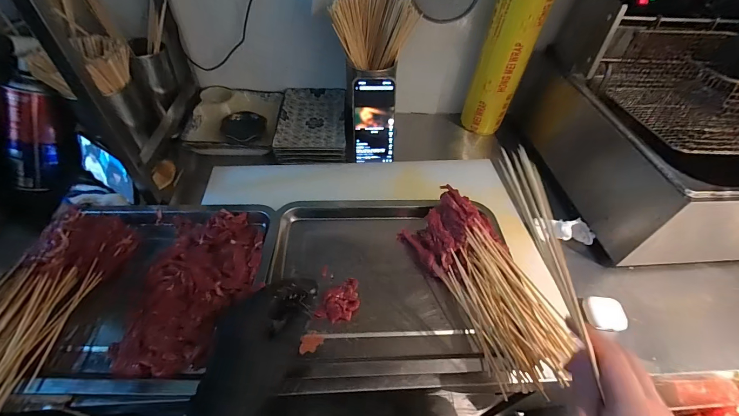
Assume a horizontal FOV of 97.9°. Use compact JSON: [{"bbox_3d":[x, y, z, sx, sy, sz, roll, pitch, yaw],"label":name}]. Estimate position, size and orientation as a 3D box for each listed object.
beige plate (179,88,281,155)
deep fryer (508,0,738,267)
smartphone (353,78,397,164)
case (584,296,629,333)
[{"bbox_3d":[-0.277,-0.179,0.672,0.166,0.054,0.194,5,58,-8],"label":"beige plate"},{"bbox_3d":[0.503,-0.171,0.547,0.259,0.318,0.450,-2,49,-6],"label":"deep fryer"},{"bbox_3d":[0.010,-0.164,0.613,0.077,0.154,0.011,-4,24,-8],"label":"smartphone"},{"bbox_3d":[0.325,0.147,0.448,0.047,0.021,0.043,0,72,9],"label":"case"}]

